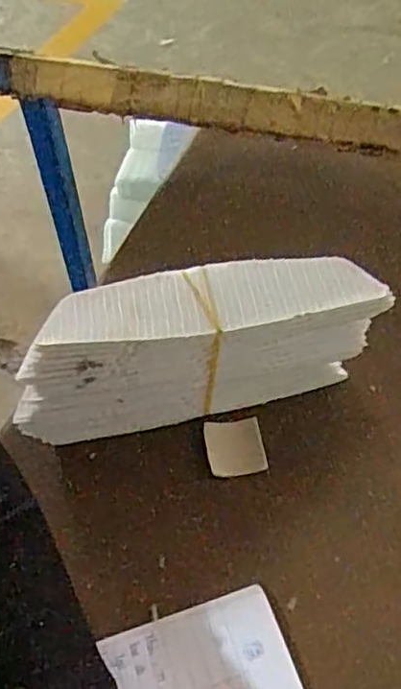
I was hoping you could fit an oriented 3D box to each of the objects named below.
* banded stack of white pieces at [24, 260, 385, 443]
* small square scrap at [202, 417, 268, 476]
[{"bbox_3d":[-0.007,0.001,0.387,0.199,0.094,0.051,-10,53,-8],"label":"banded stack of white pieces"},{"bbox_3d":[0.021,0.061,0.403,0.033,0.009,0.034,-9,53,-8],"label":"small square scrap"}]

